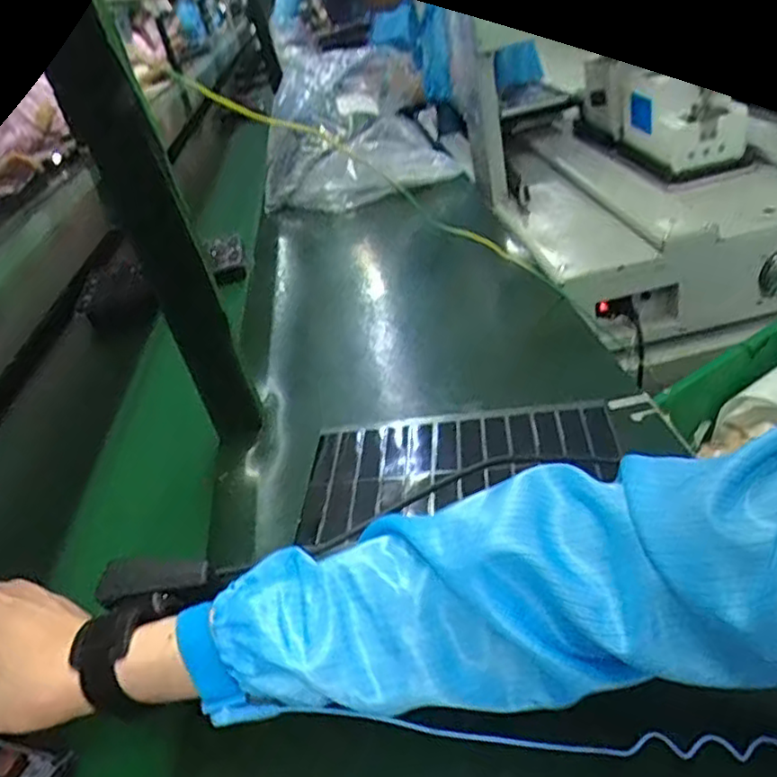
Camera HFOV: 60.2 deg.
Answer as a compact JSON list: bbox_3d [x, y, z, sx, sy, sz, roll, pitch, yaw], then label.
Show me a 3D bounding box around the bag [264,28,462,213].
[{"bbox_3d":[-0.069,-0.468,1.193,0.320,0.202,0.430,-13,33,1],"label":"bag"}]

